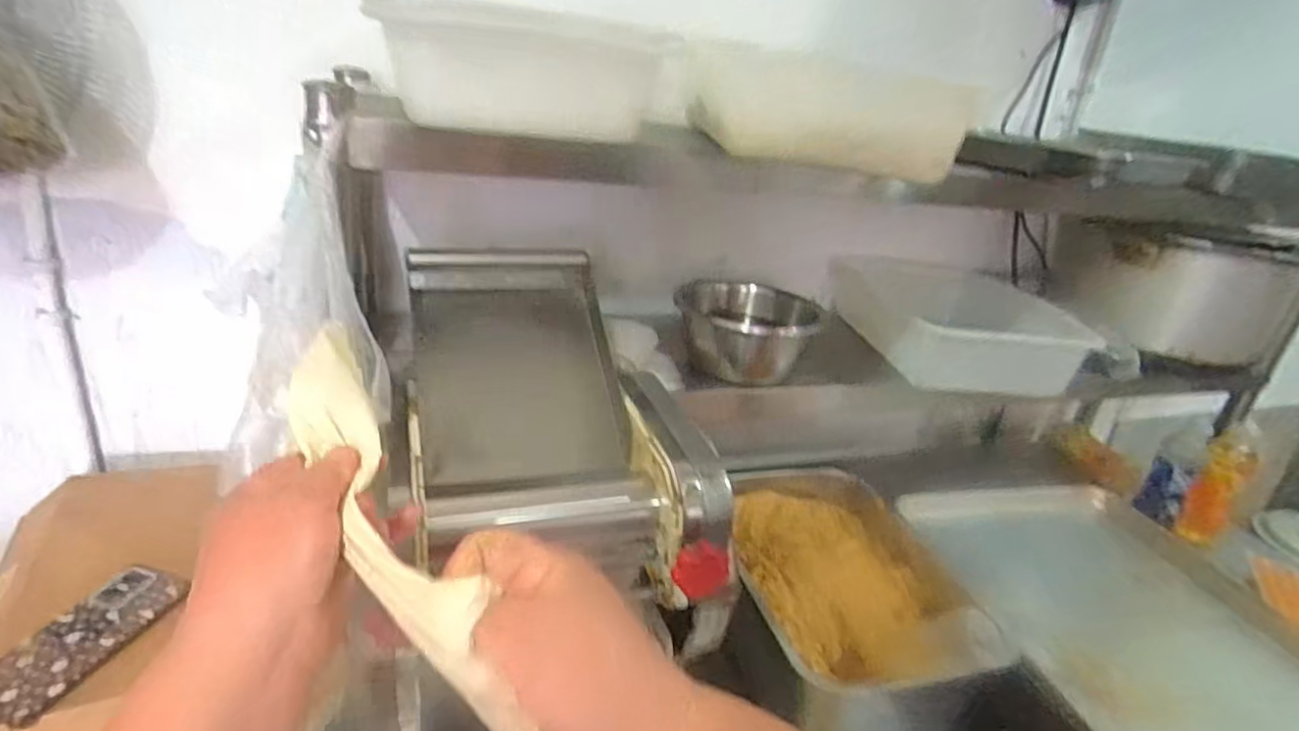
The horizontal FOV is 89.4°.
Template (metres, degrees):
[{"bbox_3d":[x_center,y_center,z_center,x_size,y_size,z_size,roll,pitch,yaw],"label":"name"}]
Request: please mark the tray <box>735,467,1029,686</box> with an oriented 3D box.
[{"bbox_3d":[0.226,0.237,0.768,0.245,0.070,0.333,3,24,-10],"label":"tray"}]

